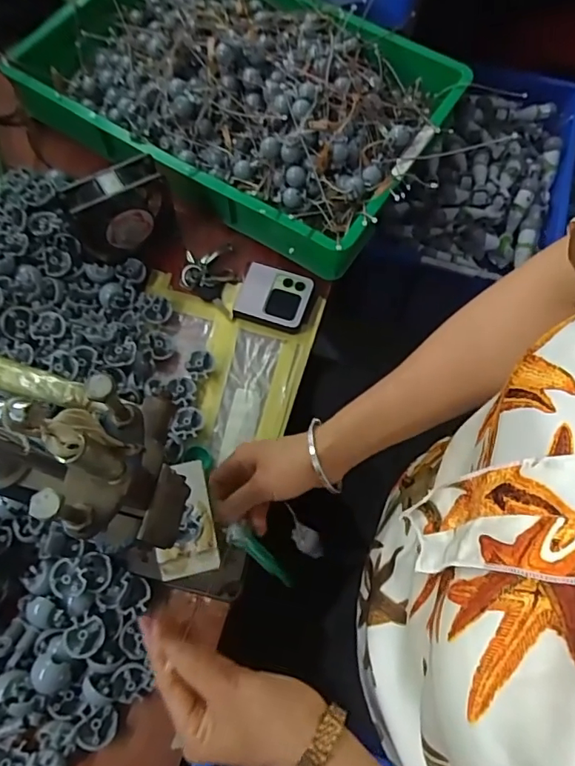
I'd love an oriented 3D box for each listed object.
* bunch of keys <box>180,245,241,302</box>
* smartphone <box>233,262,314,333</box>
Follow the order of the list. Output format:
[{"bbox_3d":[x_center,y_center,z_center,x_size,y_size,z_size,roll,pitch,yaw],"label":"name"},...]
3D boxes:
[{"bbox_3d":[-0.102,-0.144,0.673,0.073,0.018,0.076,-13,70,-6],"label":"bunch of keys"},{"bbox_3d":[-0.017,-0.109,0.650,0.088,0.016,0.080,17,70,5],"label":"smartphone"}]

